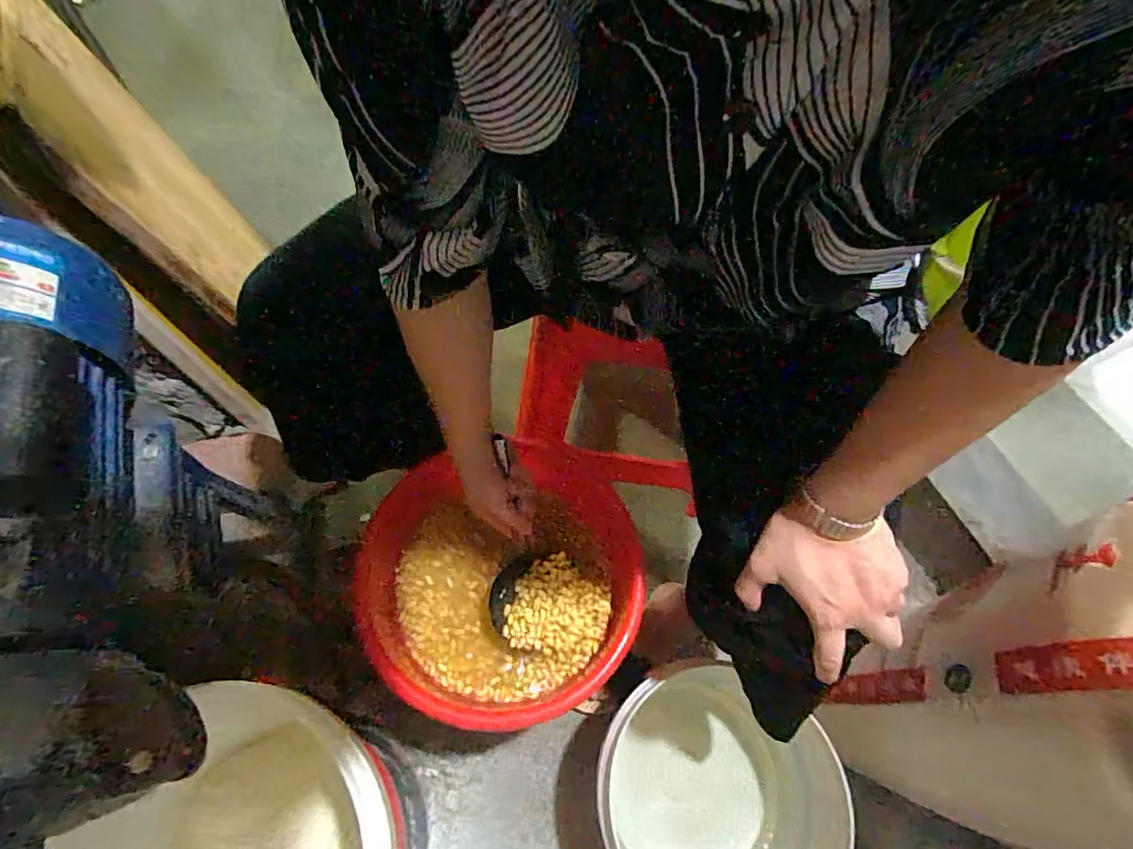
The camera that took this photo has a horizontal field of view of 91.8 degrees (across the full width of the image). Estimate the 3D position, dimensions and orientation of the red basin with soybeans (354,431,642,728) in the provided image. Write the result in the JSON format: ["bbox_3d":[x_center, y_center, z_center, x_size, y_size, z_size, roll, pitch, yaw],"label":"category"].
[{"bbox_3d":[-0.090,0.181,0.676,0.346,0.090,0.311,18,63,7],"label":"red basin with soybeans"}]

